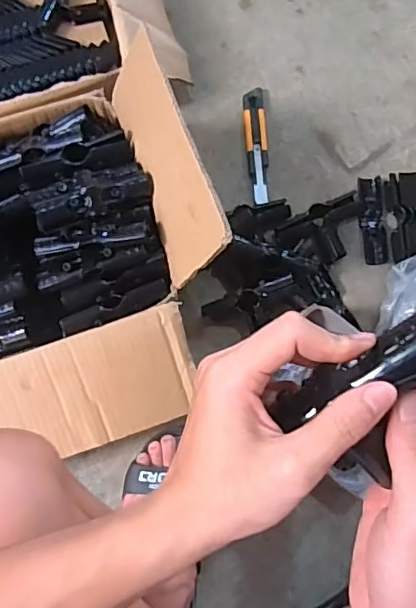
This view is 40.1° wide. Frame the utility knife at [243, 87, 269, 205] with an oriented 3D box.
[{"bbox_3d":[0.074,-0.236,0.854,0.034,0.018,0.179,-2,78,-2],"label":"utility knife"}]

